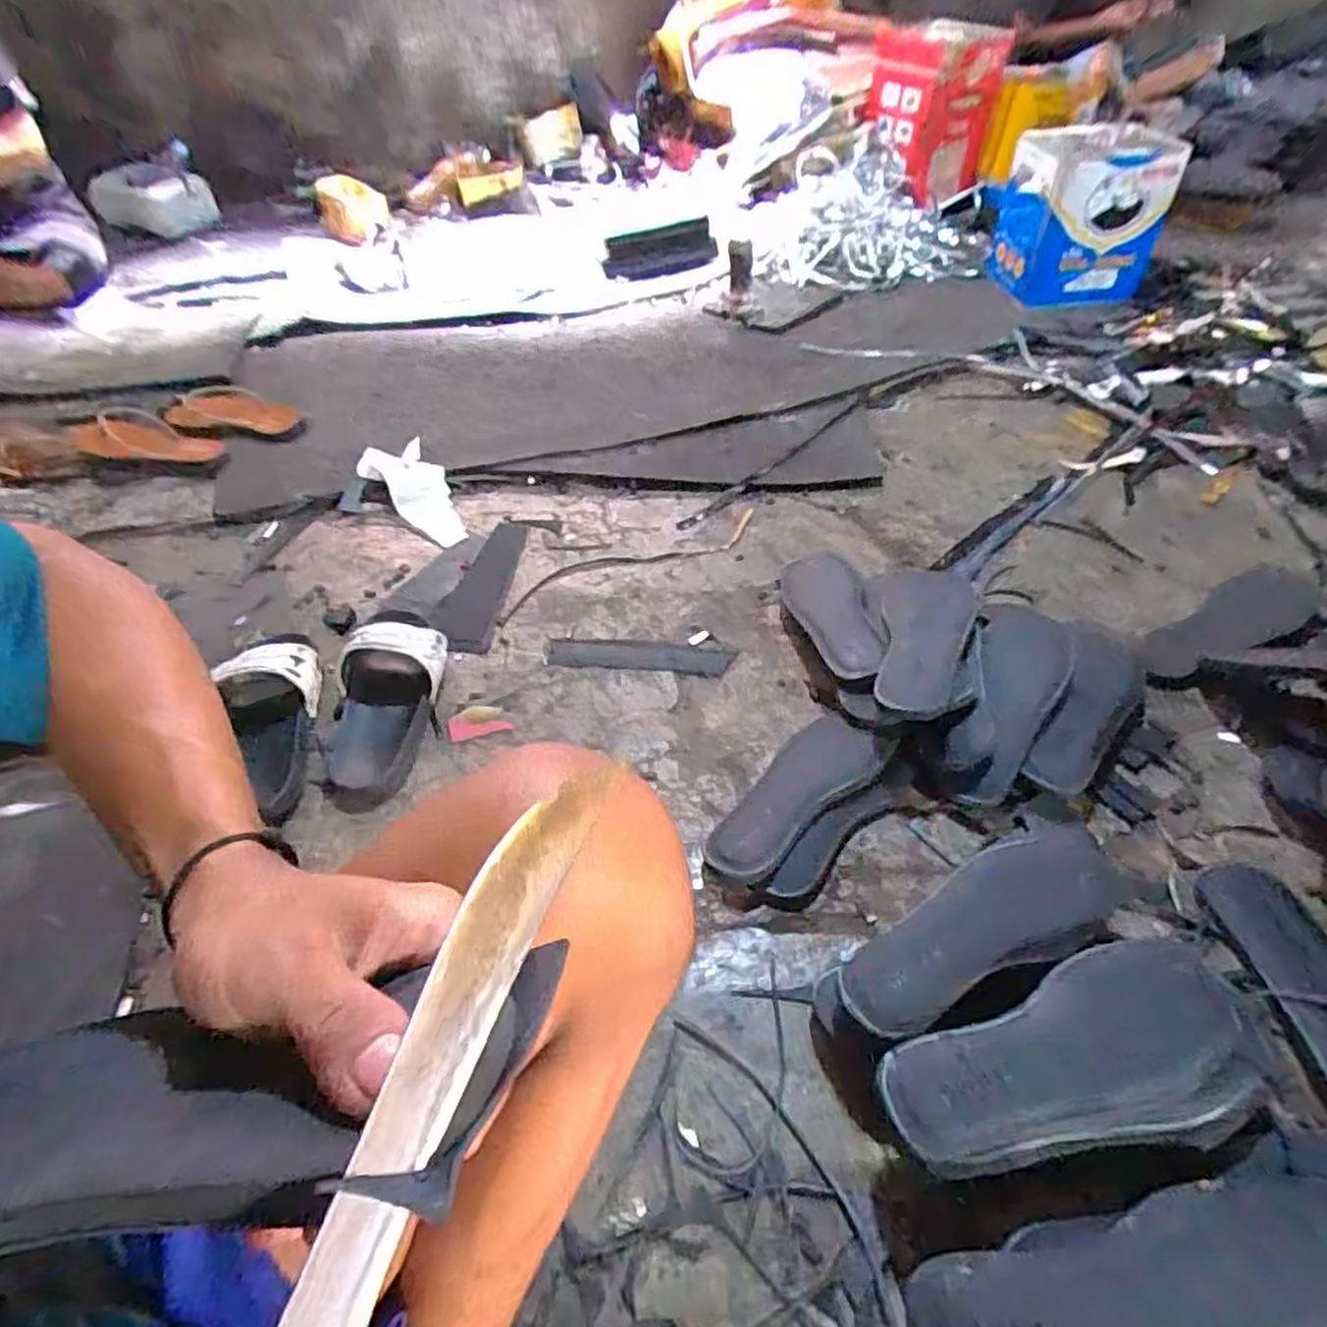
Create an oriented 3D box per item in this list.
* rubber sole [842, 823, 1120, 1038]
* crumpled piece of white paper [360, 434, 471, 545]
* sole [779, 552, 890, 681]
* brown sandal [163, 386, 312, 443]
[{"bbox_3d":[0.242,0.193,0.549,0.250,0.030,0.078,-22,48,-16],"label":"rubber sole"},{"bbox_3d":[-0.373,-0.257,1.103,0.105,0.050,0.249,-30,67,-20],"label":"crumpled piece of white paper"},{"bbox_3d":[0.210,-0.063,0.876,0.096,0.028,0.270,-23,32,8],"label":"sole"},{"bbox_3d":[-0.721,-0.425,1.237,0.257,0.036,0.112,10,47,14],"label":"brown sandal"}]

